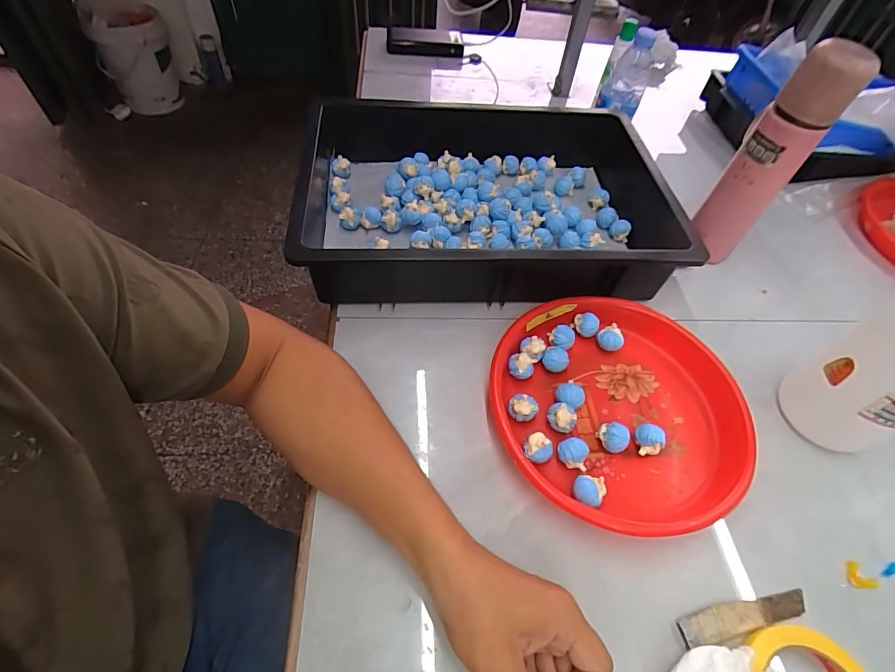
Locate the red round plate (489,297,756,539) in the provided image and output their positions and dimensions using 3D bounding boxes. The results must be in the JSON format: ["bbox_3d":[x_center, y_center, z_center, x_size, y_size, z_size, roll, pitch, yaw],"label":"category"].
[{"bbox_3d":[0.172,0.069,0.453,0.257,0.035,0.243,3,52,-3],"label":"red round plate"}]

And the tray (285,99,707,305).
[{"bbox_3d":[0.056,-0.178,0.589,0.461,0.103,0.320,0,52,-6],"label":"tray"}]

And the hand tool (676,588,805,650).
[{"bbox_3d":[0.243,0.229,0.359,0.118,0.008,0.028,-6,53,-10],"label":"hand tool"}]

